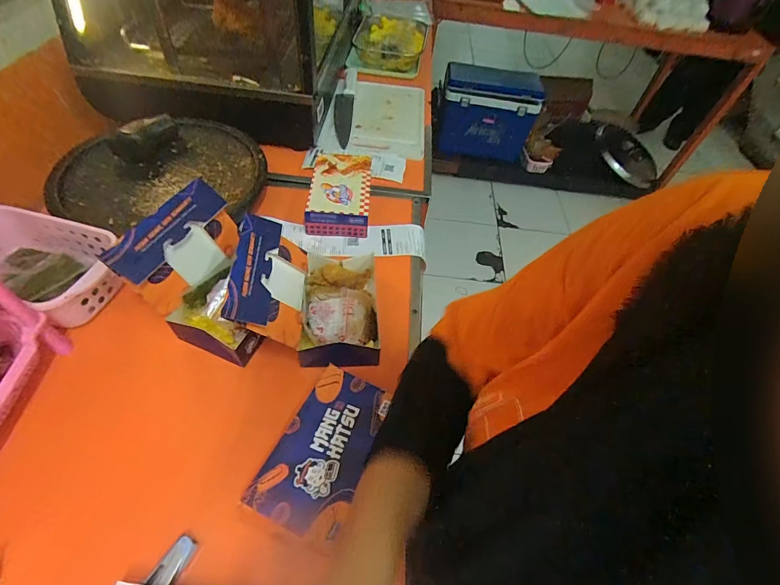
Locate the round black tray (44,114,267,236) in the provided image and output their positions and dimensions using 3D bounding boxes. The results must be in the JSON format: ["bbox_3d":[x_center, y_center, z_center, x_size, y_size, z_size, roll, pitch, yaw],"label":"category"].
[{"bbox_3d":[-0.408,-0.219,0.701,0.313,0.064,0.338,3,52,-4],"label":"round black tray"}]

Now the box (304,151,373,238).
[{"bbox_3d":[-0.093,-0.193,0.731,0.109,0.061,0.179,4,52,-2],"label":"box"}]

